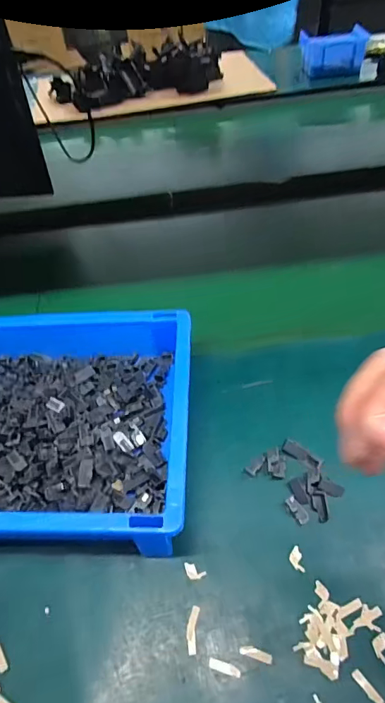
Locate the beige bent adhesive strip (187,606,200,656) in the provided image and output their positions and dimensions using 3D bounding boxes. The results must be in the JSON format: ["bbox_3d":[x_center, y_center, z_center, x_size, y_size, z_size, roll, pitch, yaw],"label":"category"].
[{"bbox_3d":[0.000,0.199,0.311,0.007,0.004,0.029,2,51,7],"label":"beige bent adhesive strip"}]

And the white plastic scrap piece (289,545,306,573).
[{"bbox_3d":[0.080,0.160,0.333,0.010,0.004,0.018,-5,50,1],"label":"white plastic scrap piece"}]

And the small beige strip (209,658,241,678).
[{"bbox_3d":[0.022,0.216,0.296,0.022,0.004,0.006,11,52,14],"label":"small beige strip"}]

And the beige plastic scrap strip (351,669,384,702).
[{"bbox_3d":[0.116,0.220,0.284,0.006,0.004,0.023,-33,55,-21],"label":"beige plastic scrap strip"}]

